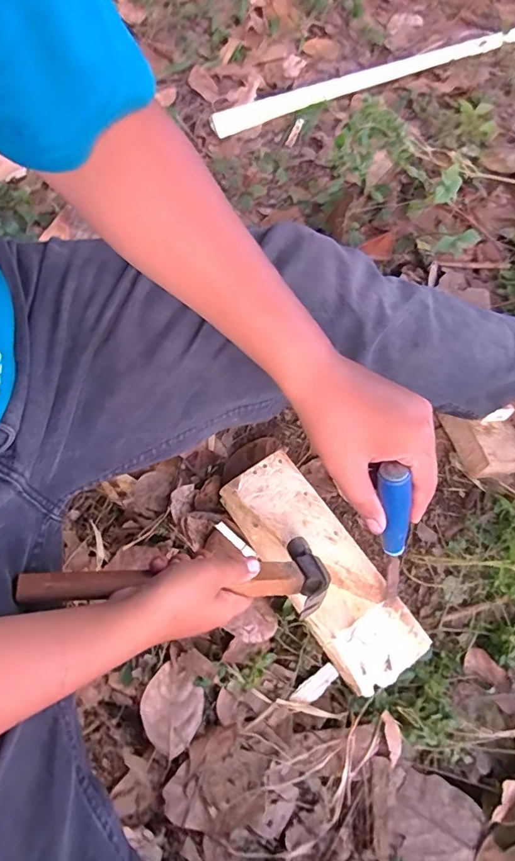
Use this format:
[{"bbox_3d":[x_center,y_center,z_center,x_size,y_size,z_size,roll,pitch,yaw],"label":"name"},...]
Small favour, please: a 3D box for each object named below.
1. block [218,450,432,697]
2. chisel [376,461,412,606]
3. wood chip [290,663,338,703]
[{"bbox_3d":[0.067,0.157,0.557,0.092,0.061,0.261,-32,69,-16],"label":"block"},{"bbox_3d":[0.113,0.093,0.408,0.018,0.180,0.020,-27,46,-12],"label":"chisel"},{"bbox_3d":[0.063,0.281,0.533,0.057,0.004,0.020,-33,68,-14],"label":"wood chip"}]

